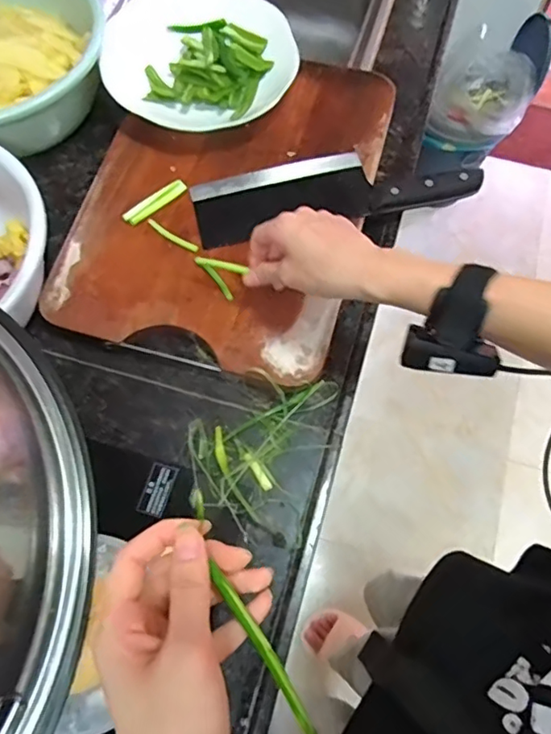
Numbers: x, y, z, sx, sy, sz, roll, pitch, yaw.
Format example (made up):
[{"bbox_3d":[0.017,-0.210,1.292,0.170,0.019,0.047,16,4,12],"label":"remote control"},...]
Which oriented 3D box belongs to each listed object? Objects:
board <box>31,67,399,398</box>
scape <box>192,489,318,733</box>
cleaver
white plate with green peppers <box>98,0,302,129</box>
[{"bbox_3d":[-0.044,-0.186,0.591,0.273,0.028,0.388,15,70,6],"label":"board"},{"bbox_3d":[-0.006,0.152,0.308,0.007,0.036,0.181,-25,101,-9],"label":"scape"},{"bbox_3d":[0.062,-0.186,0.584,0.289,0.026,0.083,-11,69,-4],"label":"cleaver"},{"bbox_3d":[-0.089,-0.345,0.626,0.220,0.035,0.176,18,70,7],"label":"white plate with green peppers"}]

